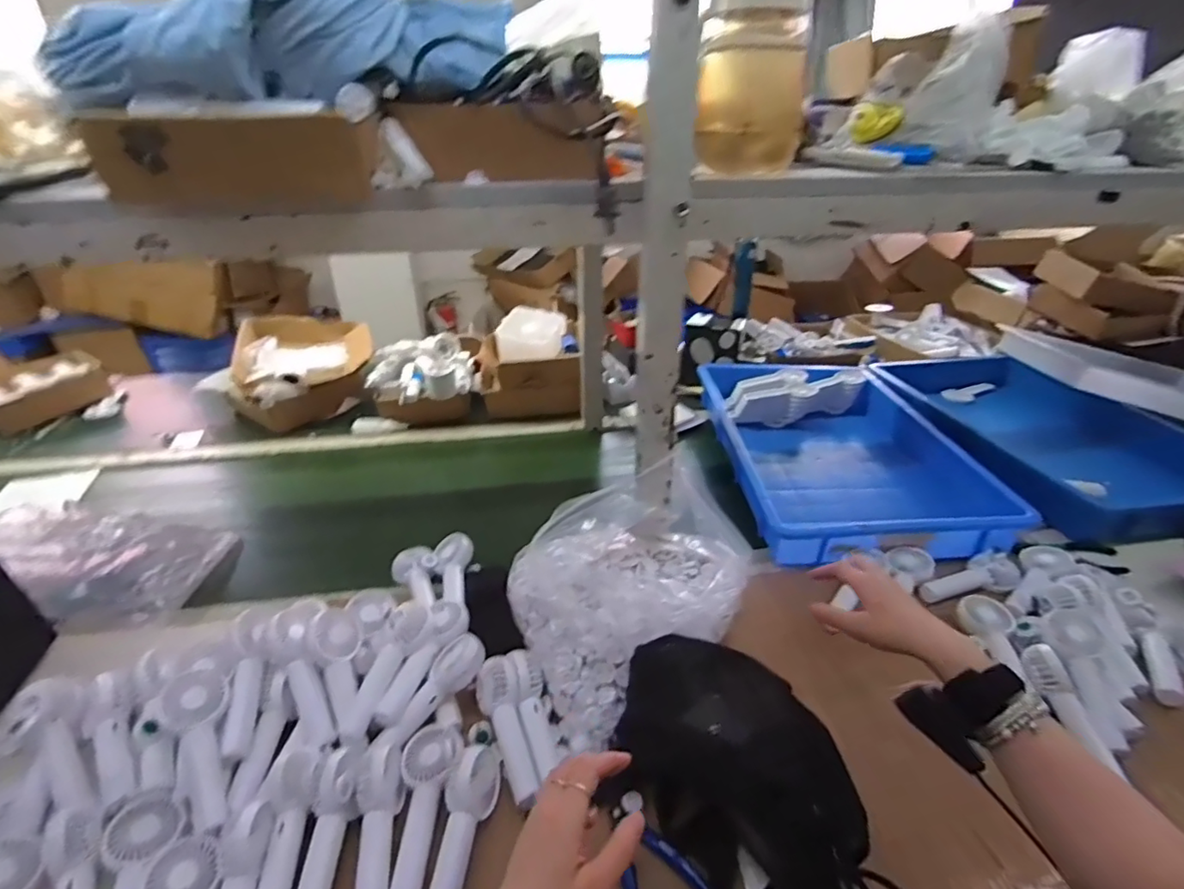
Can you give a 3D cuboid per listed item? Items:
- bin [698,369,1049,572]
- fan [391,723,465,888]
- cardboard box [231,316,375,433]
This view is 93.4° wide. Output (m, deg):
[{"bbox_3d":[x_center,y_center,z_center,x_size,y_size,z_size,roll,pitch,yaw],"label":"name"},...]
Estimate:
[{"bbox_3d":[0.421,0.011,0.995,0.368,0.096,0.534,-1,30,-2],"label":"bin"},{"bbox_3d":[-0.152,0.329,0.505,0.053,0.035,0.149,-1,44,-1],"label":"fan"},{"bbox_3d":[-0.631,-0.172,1.228,0.299,0.140,0.252,-22,37,-33],"label":"cardboard box"}]

